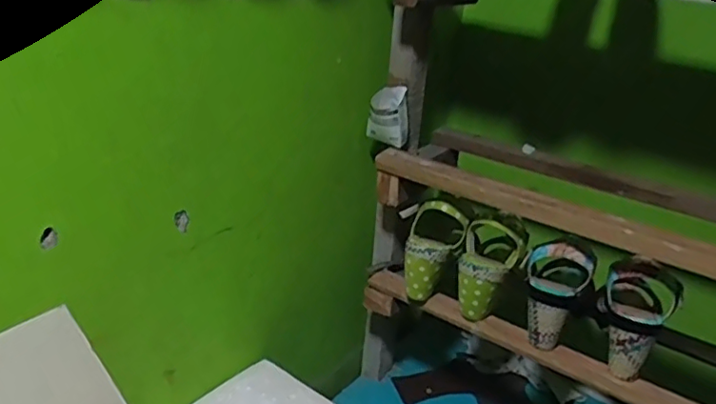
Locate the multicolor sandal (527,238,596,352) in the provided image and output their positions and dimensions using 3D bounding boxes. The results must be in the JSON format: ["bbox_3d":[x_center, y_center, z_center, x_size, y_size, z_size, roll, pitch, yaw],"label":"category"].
[{"bbox_3d":[0.244,0.119,0.769,0.081,0.130,0.057,16,25,23],"label":"multicolor sandal"}]

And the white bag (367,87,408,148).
[{"bbox_3d":[0.045,-0.121,0.863,0.059,0.075,0.042,5,23,-1],"label":"white bag"}]

